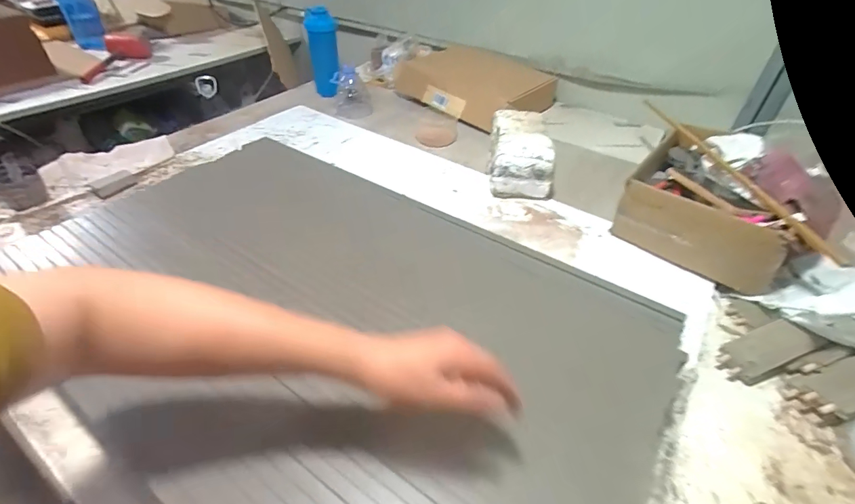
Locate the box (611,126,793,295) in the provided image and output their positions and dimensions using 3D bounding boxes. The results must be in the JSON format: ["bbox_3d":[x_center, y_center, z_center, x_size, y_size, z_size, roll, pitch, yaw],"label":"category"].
[{"bbox_3d":[0.519,-0.088,0.754,0.253,0.133,0.296,32,49,28],"label":"box"}]

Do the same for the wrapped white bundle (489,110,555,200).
[{"bbox_3d":[0.199,-0.217,0.891,0.132,0.112,0.230,4,42,1],"label":"wrapped white bundle"}]

